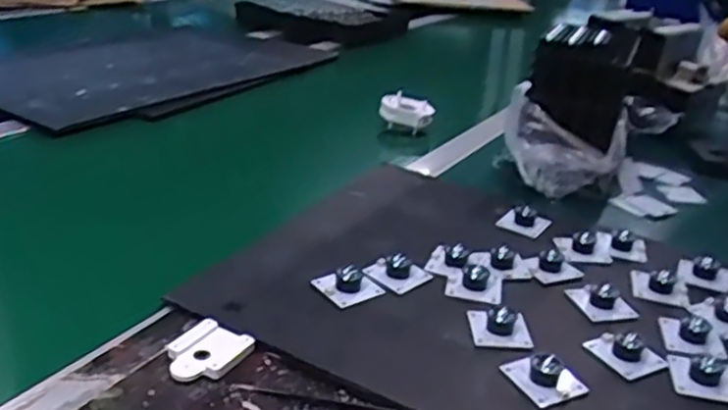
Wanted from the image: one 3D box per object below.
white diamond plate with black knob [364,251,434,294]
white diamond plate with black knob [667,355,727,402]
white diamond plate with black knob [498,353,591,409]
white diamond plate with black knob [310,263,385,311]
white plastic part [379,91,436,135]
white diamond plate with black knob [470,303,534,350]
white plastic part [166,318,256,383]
[{"bbox_3d":[0.029,0.051,0.584,0.044,0.022,0.042,-15,32,-36],"label":"white diamond plate with black knob"},{"bbox_3d":[0.237,0.118,0.492,0.040,0.017,0.039,4,25,-2],"label":"white diamond plate with black knob"},{"bbox_3d":[0.123,0.112,0.474,0.041,0.021,0.041,-8,28,-26],"label":"white diamond plate with black knob"},{"bbox_3d":[-0.011,0.059,0.558,0.045,0.021,0.040,-14,32,-36],"label":"white diamond plate with black knob"},{"bbox_3d":[0.058,-0.123,0.952,0.073,0.044,0.024,15,27,19],"label":"white plastic part"},{"bbox_3d":[0.102,0.086,0.521,0.041,0.022,0.040,4,25,-2],"label":"white diamond plate with black knob"},{"bbox_3d":[-0.108,0.100,0.476,0.047,0.008,0.054,17,28,23],"label":"white plastic part"}]

